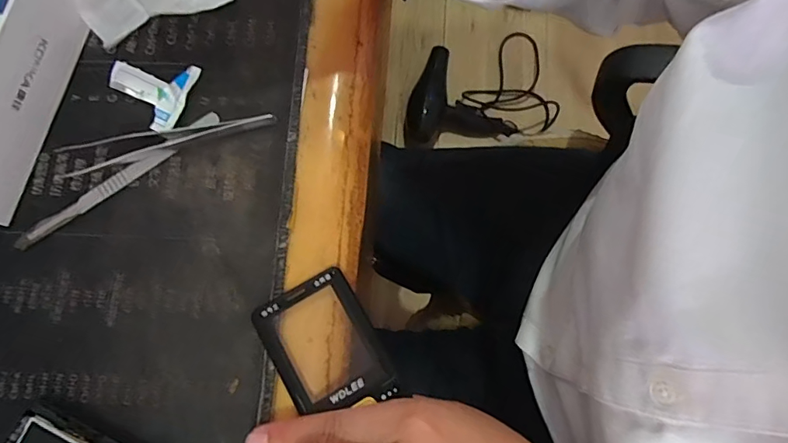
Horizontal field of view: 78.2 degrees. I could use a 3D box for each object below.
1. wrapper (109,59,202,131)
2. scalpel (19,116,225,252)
[{"bbox_3d":[-0.151,-0.080,0.297,0.050,0.005,0.045,14,76,4],"label":"wrapper"},{"bbox_3d":[-0.161,-0.026,0.284,0.131,0.006,0.010,-36,79,-9],"label":"scalpel"}]

